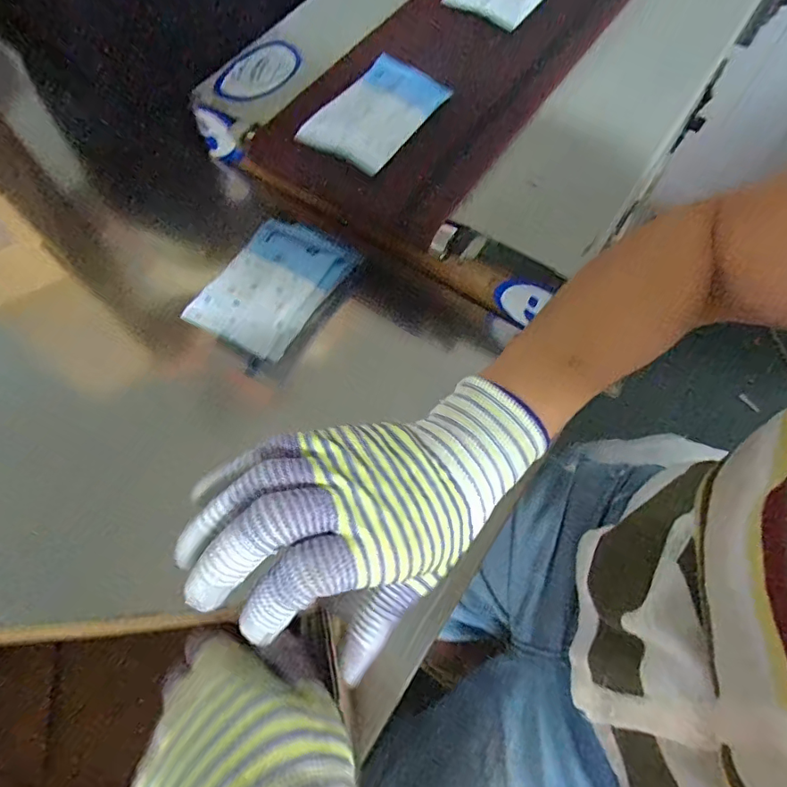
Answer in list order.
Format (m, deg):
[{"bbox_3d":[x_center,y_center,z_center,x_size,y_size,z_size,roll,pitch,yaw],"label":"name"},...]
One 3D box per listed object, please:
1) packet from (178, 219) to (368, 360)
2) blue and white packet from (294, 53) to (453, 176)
[{"bbox_3d":[-0.105,-0.102,0.471,0.083,0.031,0.147,29,69,13],"label":"packet"},{"bbox_3d":[-0.015,-0.256,0.468,0.080,0.012,0.145,31,70,13],"label":"blue and white packet"}]

